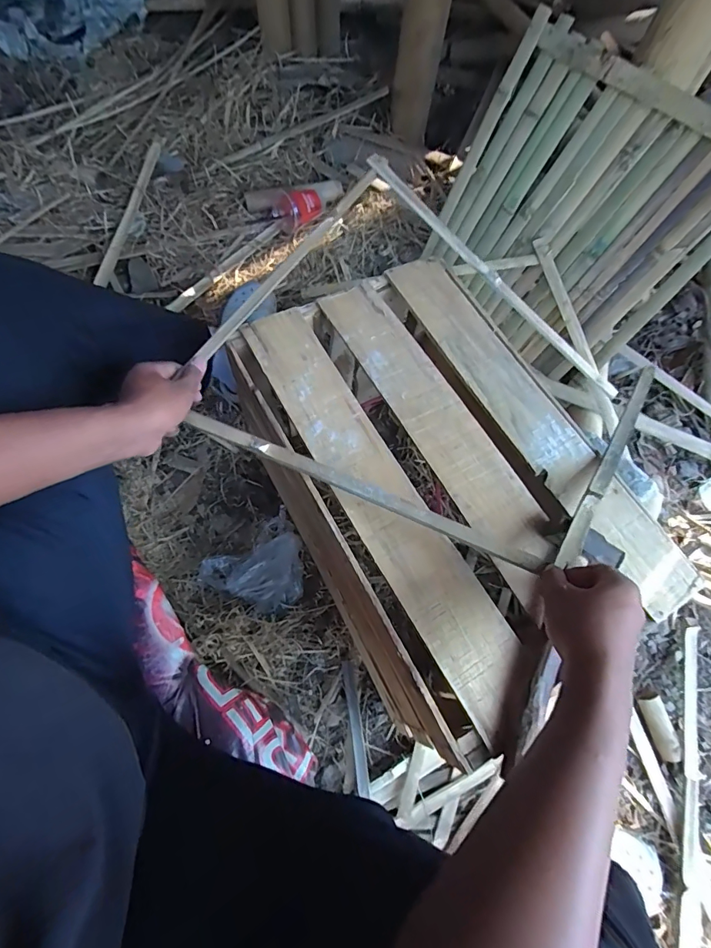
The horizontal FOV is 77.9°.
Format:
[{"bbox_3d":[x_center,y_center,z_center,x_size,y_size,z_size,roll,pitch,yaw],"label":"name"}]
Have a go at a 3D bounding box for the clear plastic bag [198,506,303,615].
[{"bbox_3d":[-0.160,0.163,0.762,0.178,0.080,0.146,-36,76,-16],"label":"clear plastic bag"}]

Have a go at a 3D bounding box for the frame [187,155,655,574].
[{"bbox_3d":[0.110,-0.132,0.593,0.528,0.143,0.495,35,76,8],"label":"frame"}]

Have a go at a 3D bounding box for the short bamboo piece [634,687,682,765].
[{"bbox_3d":[0.538,0.440,0.773,0.039,0.031,0.114,-6,61,-4],"label":"short bamboo piece"}]

